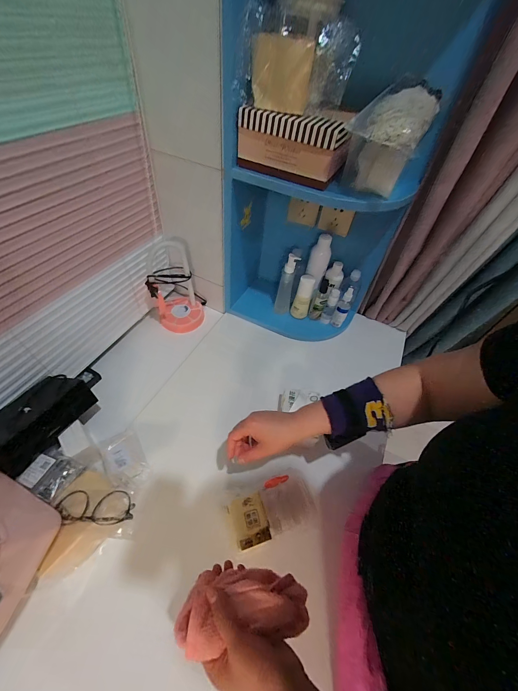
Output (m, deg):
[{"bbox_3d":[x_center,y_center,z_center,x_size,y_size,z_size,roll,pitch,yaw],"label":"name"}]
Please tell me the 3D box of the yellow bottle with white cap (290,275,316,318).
[{"bbox_3d":[0.133,-0.144,0.834,0.055,0.145,0.050,15,51,6],"label":"yellow bottle with white cap"}]

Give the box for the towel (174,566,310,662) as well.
[{"bbox_3d":[-0.012,0.302,0.319,0.154,0.048,0.066,6,50,-17],"label":"towel"}]

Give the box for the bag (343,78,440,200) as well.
[{"bbox_3d":[0.213,-0.338,0.469,0.104,0.142,0.129,28,53,16],"label":"bag"}]

